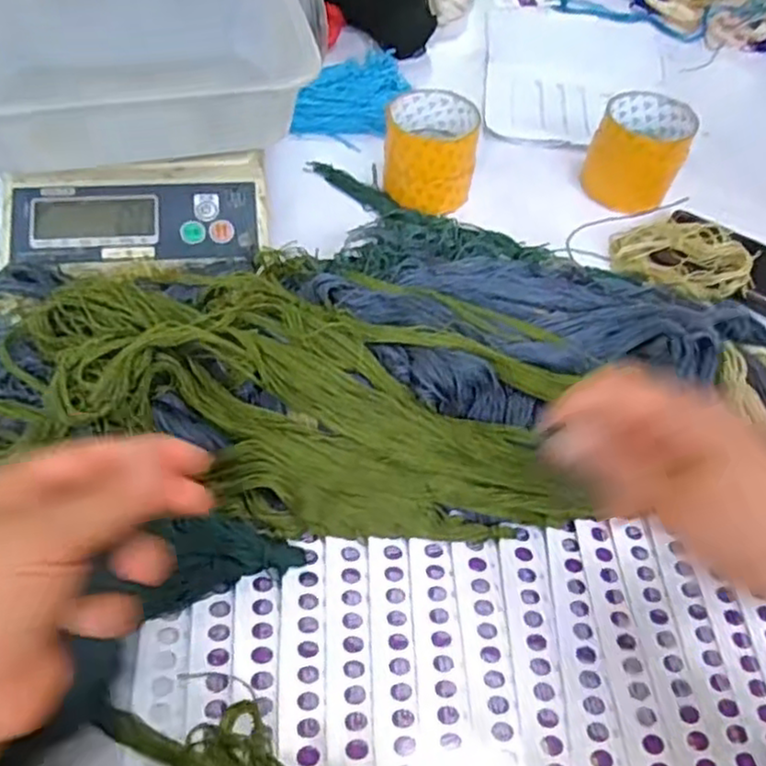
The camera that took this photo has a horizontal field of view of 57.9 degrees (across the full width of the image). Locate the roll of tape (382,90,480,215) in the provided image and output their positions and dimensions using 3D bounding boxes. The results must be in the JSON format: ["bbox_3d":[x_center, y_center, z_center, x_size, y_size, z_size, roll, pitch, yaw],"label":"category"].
[{"bbox_3d":[0.043,-0.208,0.631,0.082,0.071,0.087,7,53,1],"label":"roll of tape"}]

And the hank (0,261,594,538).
[{"bbox_3d":[-0.072,-0.001,0.442,0.377,0.067,0.164,13,53,-4],"label":"hank"}]

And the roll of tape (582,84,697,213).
[{"bbox_3d":[0.237,-0.215,0.647,0.084,0.071,0.082,23,55,14],"label":"roll of tape"}]

